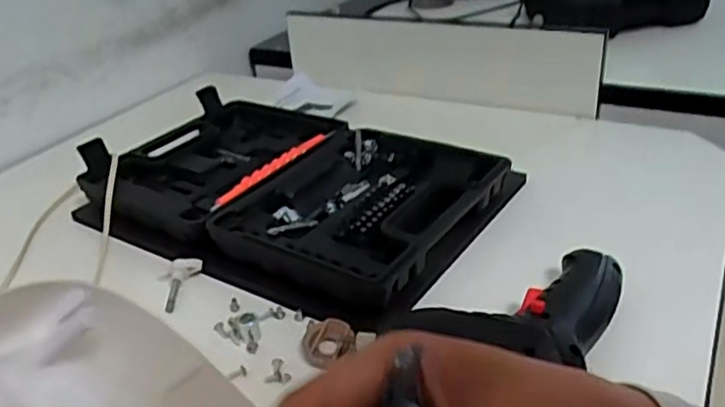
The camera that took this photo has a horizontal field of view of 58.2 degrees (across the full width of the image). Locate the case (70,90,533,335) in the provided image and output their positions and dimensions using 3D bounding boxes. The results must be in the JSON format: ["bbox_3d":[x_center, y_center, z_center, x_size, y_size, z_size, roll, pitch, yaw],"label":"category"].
[{"bbox_3d":[-0.071,-0.016,0.591,0.365,0.045,0.232,15,35,30],"label":"case"}]

